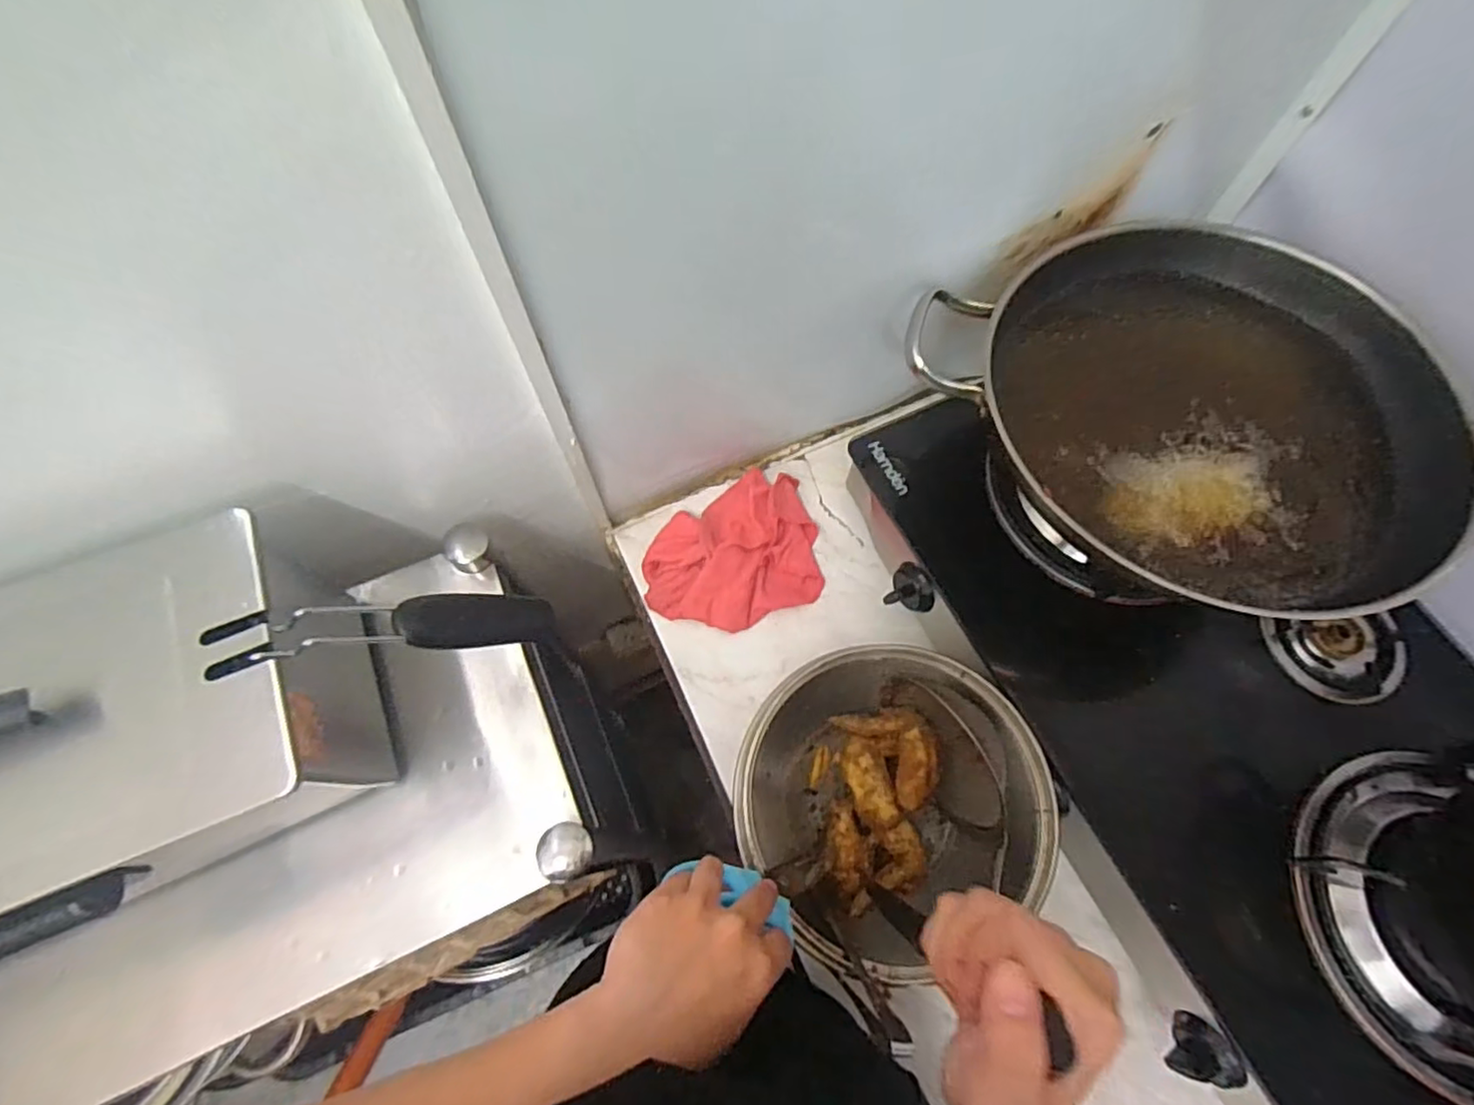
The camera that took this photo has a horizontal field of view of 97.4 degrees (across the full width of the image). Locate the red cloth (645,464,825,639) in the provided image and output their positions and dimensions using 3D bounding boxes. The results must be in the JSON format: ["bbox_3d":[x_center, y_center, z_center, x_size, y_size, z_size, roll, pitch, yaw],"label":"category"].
[{"bbox_3d":[-0.003,0.000,0.658,0.181,0.030,0.144,-20,70,-10],"label":"red cloth"}]

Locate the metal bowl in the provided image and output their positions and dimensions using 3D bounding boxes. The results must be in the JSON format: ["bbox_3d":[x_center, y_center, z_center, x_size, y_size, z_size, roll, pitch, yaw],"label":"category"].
[{"bbox_3d":[0.115,0.190,0.515,0.216,0.100,0.208,1,68,-2],"label":"metal bowl"}]

